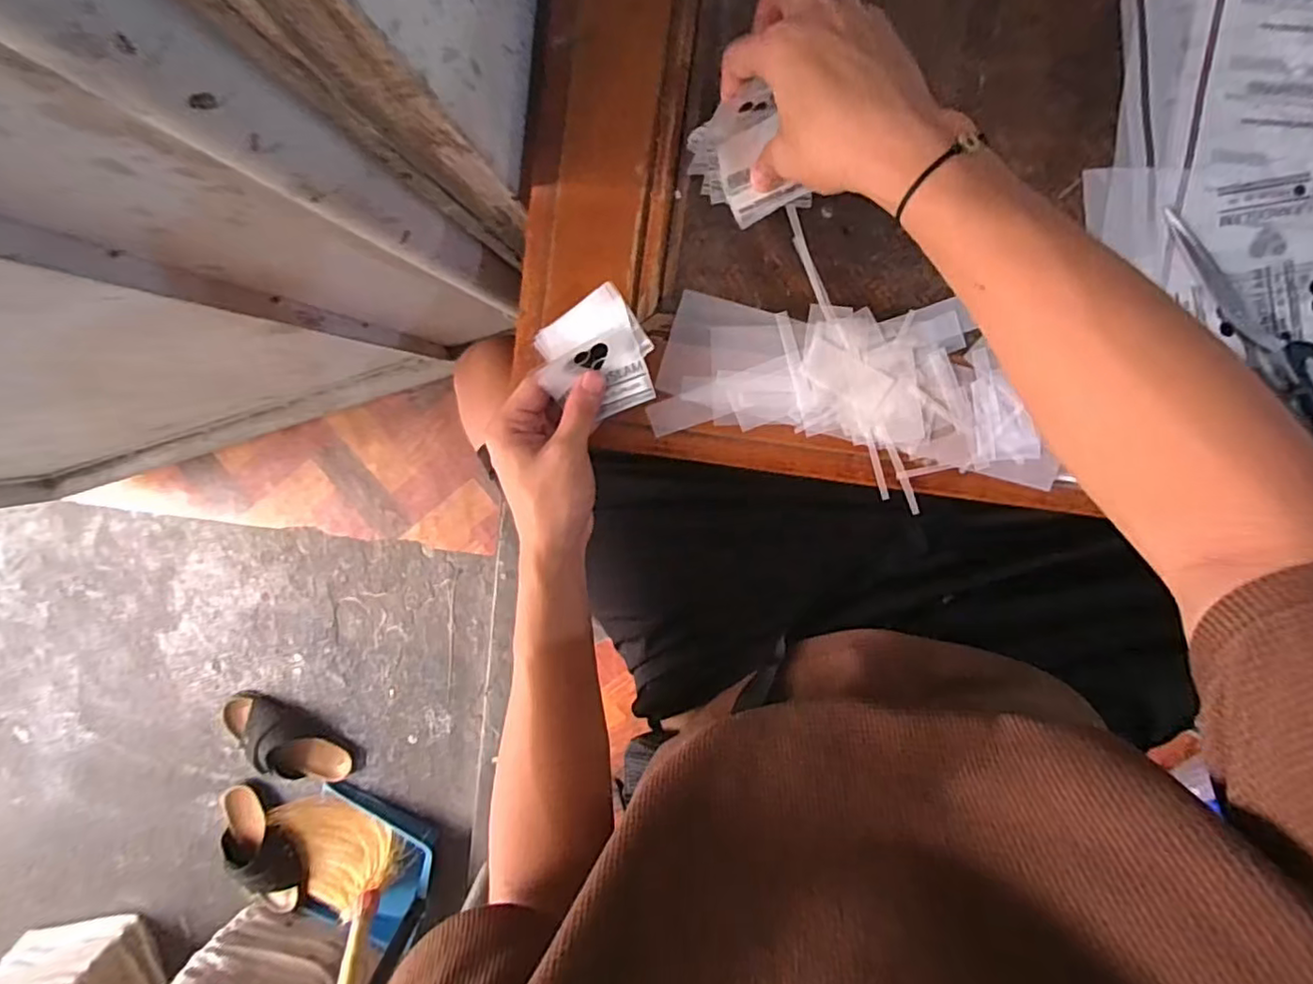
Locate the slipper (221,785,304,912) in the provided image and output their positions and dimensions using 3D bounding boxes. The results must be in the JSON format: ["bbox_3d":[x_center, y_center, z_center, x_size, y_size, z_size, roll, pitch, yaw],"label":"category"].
[{"bbox_3d":[-0.797,0.718,1.242,0.139,0.065,0.265,-26,95,7],"label":"slipper"}]

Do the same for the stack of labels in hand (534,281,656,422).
[{"bbox_3d":[-0.039,-0.089,0.409,0.070,0.018,0.077,-31,94,8],"label":"stack of labels in hand"}]

